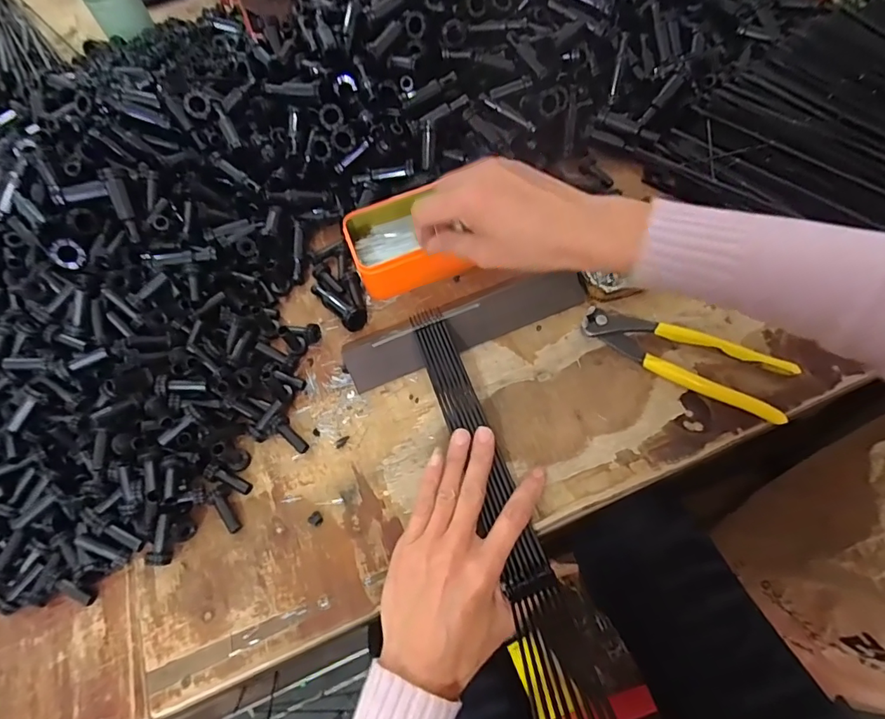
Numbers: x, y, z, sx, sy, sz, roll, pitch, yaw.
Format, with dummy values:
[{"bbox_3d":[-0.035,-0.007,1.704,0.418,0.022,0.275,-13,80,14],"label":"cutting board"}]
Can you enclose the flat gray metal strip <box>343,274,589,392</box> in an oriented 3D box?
[{"bbox_3d":[0.022,-0.032,0.442,0.220,0.012,0.046,-23,102,-6],"label":"flat gray metal strip"}]

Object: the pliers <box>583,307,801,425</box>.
[{"bbox_3d":[0.198,-0.003,0.414,0.164,0.027,0.048,26,68,18],"label":"pliers"}]

